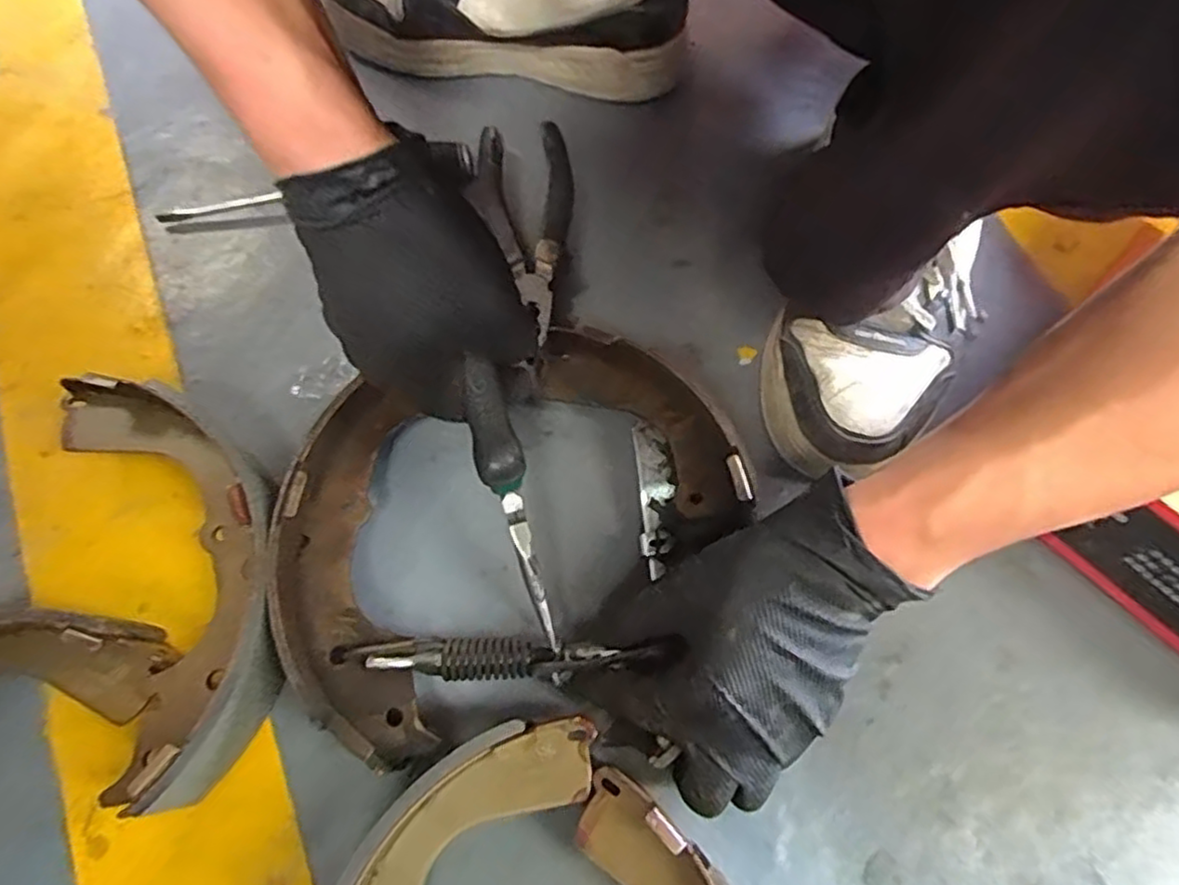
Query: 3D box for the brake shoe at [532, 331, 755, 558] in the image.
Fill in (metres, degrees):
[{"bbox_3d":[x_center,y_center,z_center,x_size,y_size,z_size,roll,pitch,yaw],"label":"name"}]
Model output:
[{"bbox_3d":[0.033,-0.013,0.408,0.064,0.058,0.152,-41,75,-14],"label":"brake shoe"}]

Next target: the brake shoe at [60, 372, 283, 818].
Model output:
[{"bbox_3d":[-0.217,0.059,0.377,0.102,0.059,0.237,-21,71,-8],"label":"brake shoe"}]

